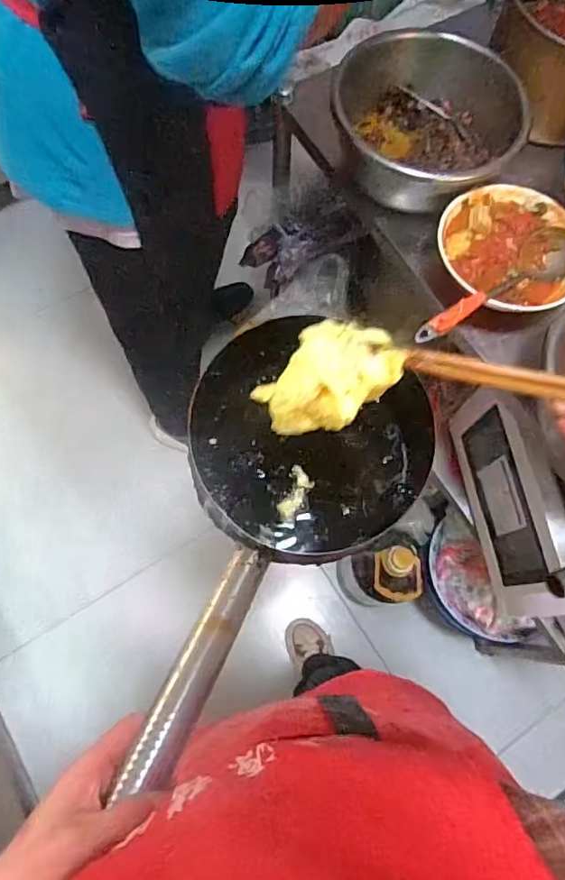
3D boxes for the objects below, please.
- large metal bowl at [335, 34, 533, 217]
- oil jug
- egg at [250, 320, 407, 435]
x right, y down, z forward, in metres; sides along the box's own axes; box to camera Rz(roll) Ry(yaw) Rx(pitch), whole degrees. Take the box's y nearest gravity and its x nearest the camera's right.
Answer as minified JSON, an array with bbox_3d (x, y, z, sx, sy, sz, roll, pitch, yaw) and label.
[{"bbox_3d":[0.192,-0.431,0.748,0.245,0.101,0.245,1,71,-2],"label":"large metal bowl"},{"bbox_3d":[0.222,0.297,1.202,0.131,0.312,0.128,-25,74,-10],"label":"oil jug"},{"bbox_3d":[0.033,-0.043,0.368,0.093,0.042,0.061,-33,76,-12],"label":"egg"}]

